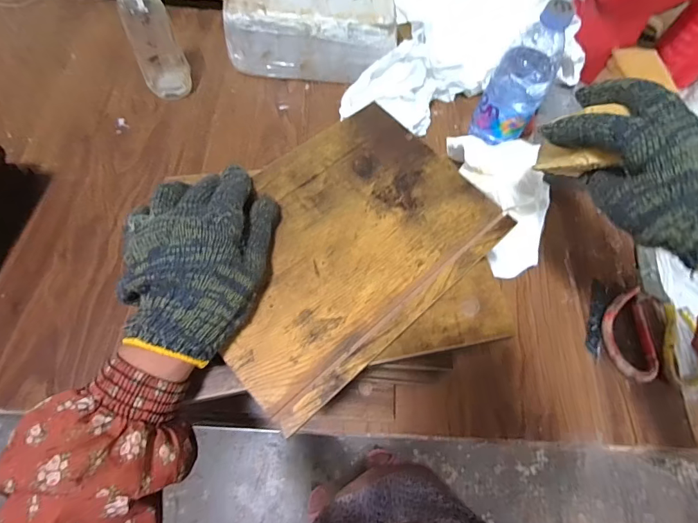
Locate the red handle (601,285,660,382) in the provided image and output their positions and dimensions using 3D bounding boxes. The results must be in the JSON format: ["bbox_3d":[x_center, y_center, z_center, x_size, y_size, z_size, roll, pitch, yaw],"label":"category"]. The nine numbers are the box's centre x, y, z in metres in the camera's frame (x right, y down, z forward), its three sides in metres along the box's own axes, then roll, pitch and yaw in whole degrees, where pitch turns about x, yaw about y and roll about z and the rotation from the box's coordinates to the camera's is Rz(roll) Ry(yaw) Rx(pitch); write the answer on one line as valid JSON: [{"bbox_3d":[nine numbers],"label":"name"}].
[{"bbox_3d":[0.326,0.083,0.463,0.056,0.012,0.108,8,63,1],"label":"red handle"}]

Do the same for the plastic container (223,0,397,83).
[{"bbox_3d":[-0.054,-0.339,0.579,0.227,0.110,0.101,3,63,-2],"label":"plastic container"}]

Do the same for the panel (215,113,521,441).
[{"bbox_3d":[-0.006,-0.021,0.318,0.246,0.007,0.174,-40,72,-21],"label":"panel"}]

